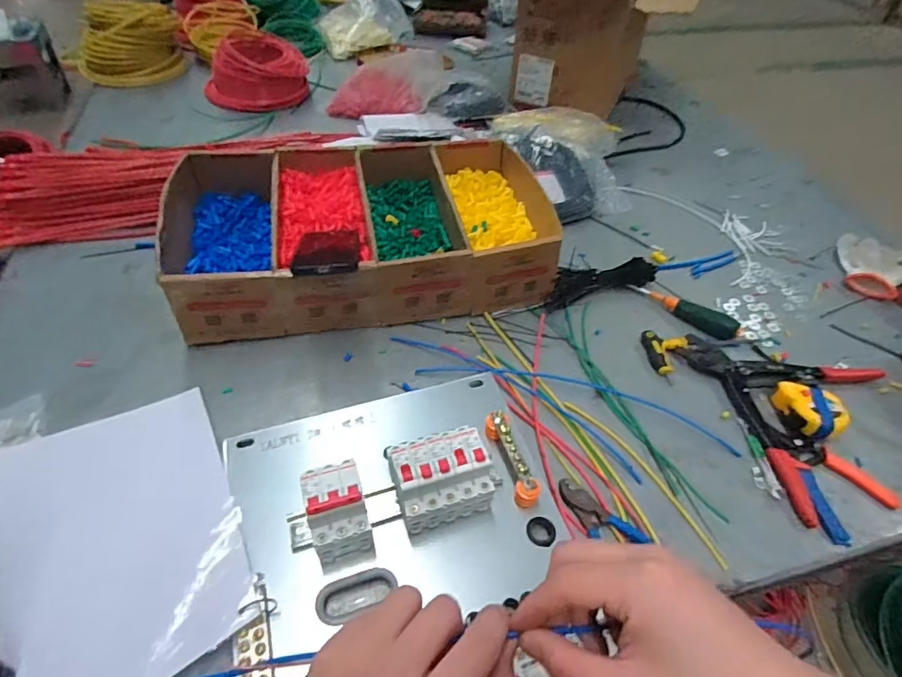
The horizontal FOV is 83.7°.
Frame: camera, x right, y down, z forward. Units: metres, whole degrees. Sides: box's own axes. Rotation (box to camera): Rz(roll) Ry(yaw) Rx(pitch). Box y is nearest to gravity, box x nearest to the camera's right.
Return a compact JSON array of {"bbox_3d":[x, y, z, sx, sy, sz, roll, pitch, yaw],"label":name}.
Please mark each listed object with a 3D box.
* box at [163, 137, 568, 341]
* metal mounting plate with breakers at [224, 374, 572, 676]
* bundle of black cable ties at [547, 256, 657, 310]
[{"bbox_3d":[-0.130,-0.170,0.769,0.528,0.110,0.352,-8,48,-13],"label":"box"},{"bbox_3d":[-0.033,0.200,0.459,0.313,0.089,0.400,-12,49,-16],"label":"metal mounting plate with breakers"},{"bbox_3d":[0.227,-0.096,0.788,0.192,0.028,0.061,-13,49,-17],"label":"bundle of black cable ties"}]

